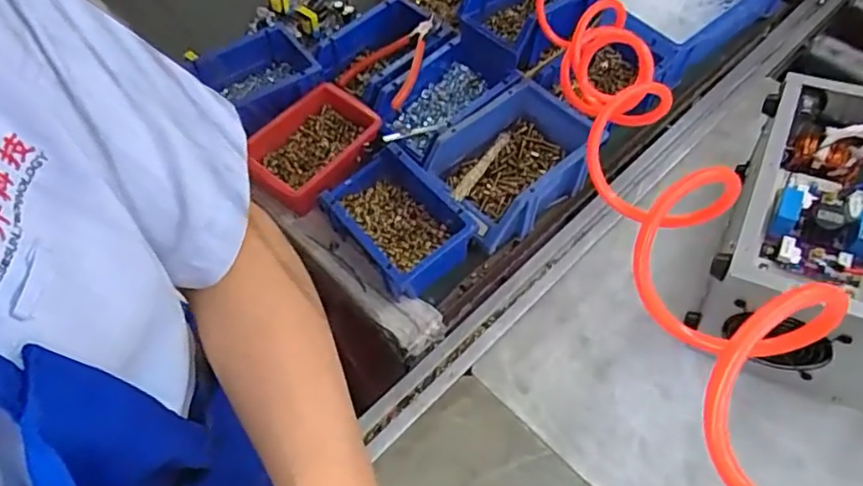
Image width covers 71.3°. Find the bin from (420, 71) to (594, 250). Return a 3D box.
[{"bbox_3d":[0.085,-0.087,0.665,0.181,0.068,0.127,-40,66,-22],"label":"bin"}]

